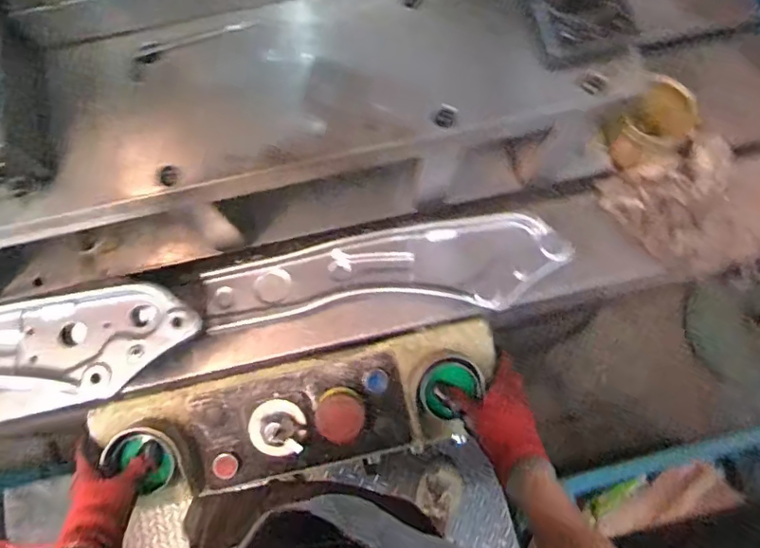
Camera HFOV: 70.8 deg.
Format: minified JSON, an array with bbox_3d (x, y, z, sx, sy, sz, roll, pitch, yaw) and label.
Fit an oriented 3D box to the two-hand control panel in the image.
[{"bbox_3d":[-0.095,0.175,0.657,0.482,0.075,0.134,-13,78,-3],"label":"two-hand control panel"}]

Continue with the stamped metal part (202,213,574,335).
[{"bbox_3d":[0.007,0.001,0.657,0.436,0.045,0.111,-6,77,0],"label":"stamped metal part"}]

